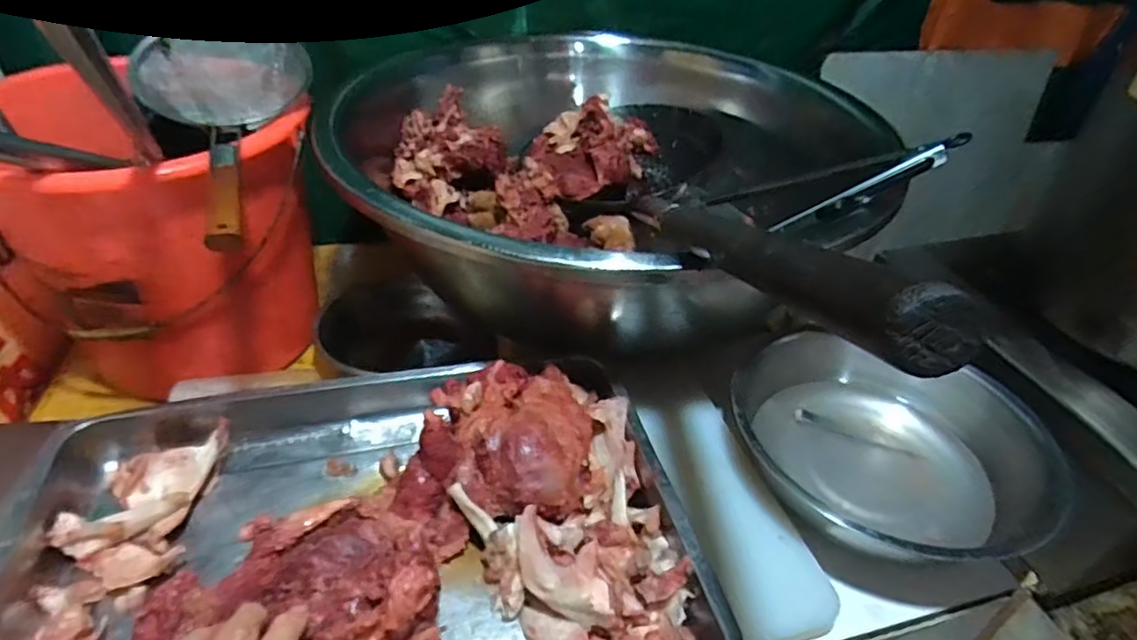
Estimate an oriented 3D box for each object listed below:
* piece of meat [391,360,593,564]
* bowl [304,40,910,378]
[{"bbox_3d":[-0.062,0.106,0.532,0.166,0.069,0.144,-4,39,-9],"label":"piece of meat"},{"bbox_3d":[0.055,-0.167,0.747,0.579,0.210,0.536,2,38,-1],"label":"bowl"}]

